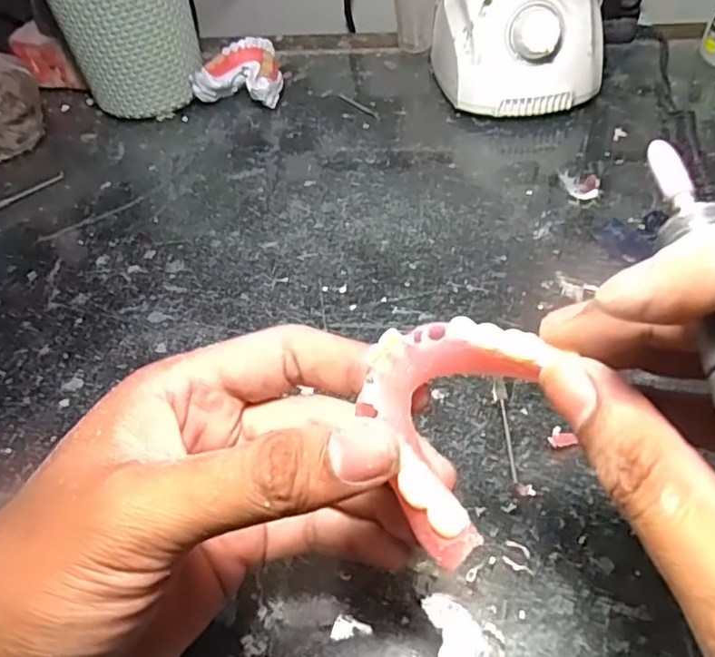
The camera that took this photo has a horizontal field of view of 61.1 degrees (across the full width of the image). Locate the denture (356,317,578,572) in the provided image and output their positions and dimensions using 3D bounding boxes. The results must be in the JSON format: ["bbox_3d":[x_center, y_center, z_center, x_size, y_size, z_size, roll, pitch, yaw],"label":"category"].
[{"bbox_3d":[0.019,0.023,0.155,0.041,0.018,0.057,19,54,21],"label":"denture"}]

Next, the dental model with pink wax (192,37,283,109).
[{"bbox_3d":[-0.086,-0.193,0.464,0.060,0.034,0.051,10,51,14],"label":"dental model with pink wax"}]

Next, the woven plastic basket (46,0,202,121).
[{"bbox_3d":[-0.165,-0.215,0.441,0.092,0.110,0.080,-17,50,-9],"label":"woven plastic basket"}]

